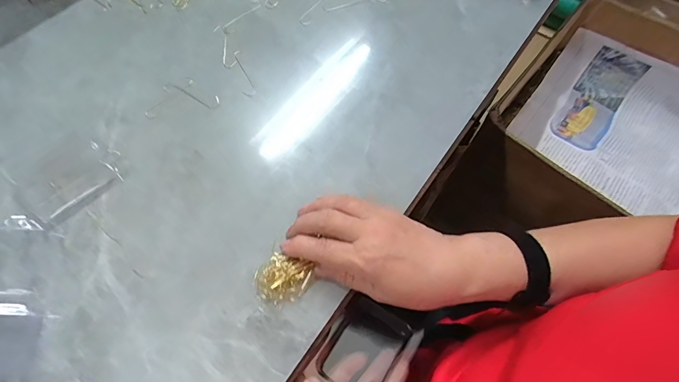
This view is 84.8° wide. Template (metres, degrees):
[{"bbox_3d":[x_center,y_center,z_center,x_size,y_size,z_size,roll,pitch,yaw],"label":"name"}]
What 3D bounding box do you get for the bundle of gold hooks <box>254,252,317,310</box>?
[{"bbox_3d":[-0.048,0.074,0.309,0.046,0.018,0.040,22,66,7],"label":"bundle of gold hooks"}]

